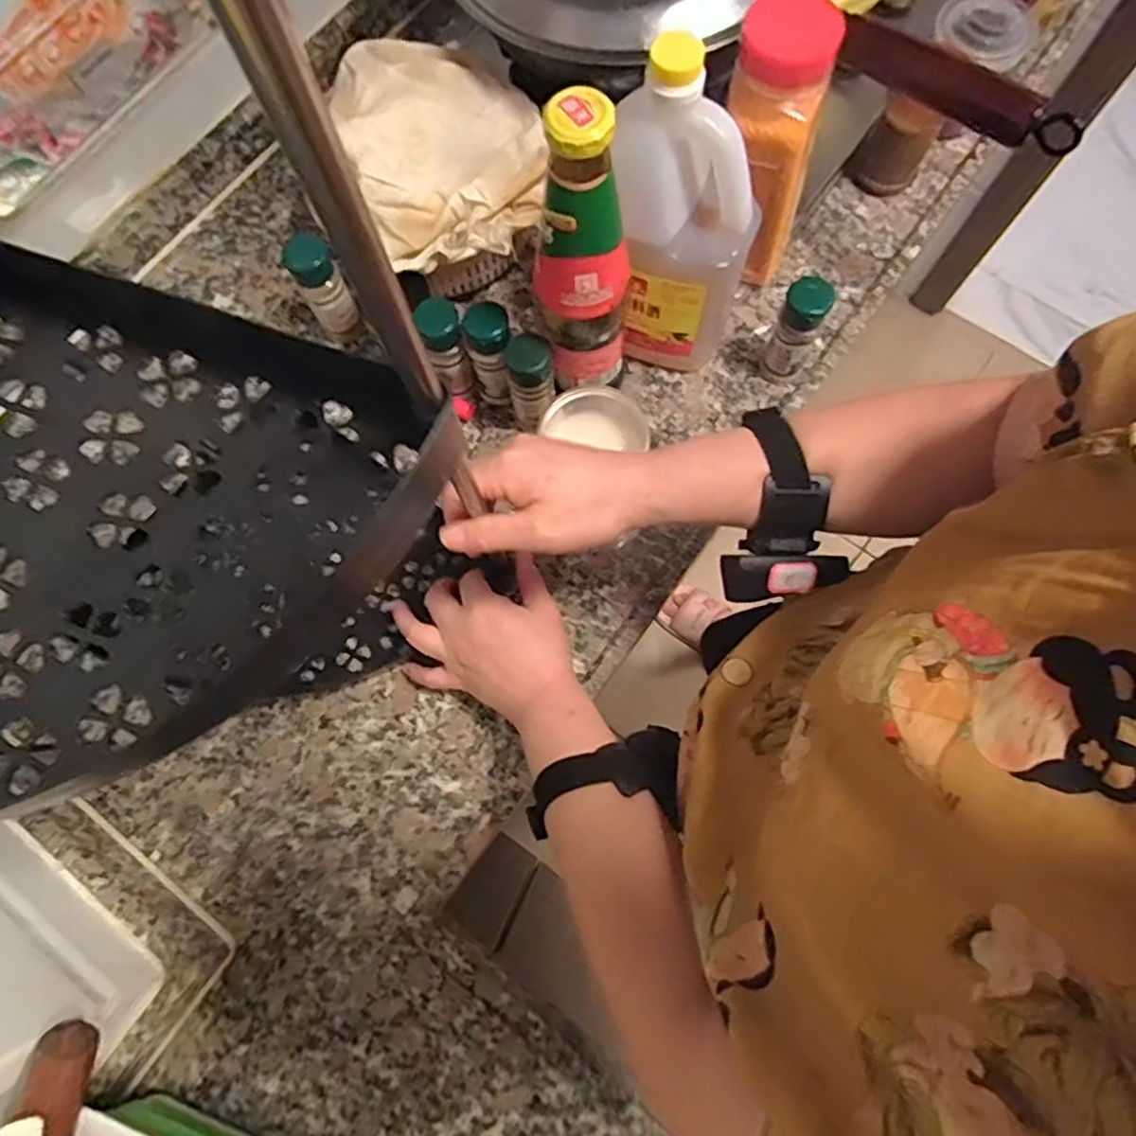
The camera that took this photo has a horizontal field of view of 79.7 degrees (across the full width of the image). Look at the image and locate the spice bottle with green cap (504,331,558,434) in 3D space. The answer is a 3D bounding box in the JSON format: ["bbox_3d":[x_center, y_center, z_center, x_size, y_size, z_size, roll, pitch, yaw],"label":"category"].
[{"bbox_3d":[-0.029,-0.145,0.551,0.034,0.101,0.032,-32,76,-7],"label":"spice bottle with green cap"}]

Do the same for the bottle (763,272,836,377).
[{"bbox_3d":[0.184,-0.190,0.560,0.032,0.104,0.031,23,77,8],"label":"bottle"}]

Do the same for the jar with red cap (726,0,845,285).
[{"bbox_3d":[0.151,-0.319,0.543,0.065,0.217,0.065,0,75,2],"label":"jar with red cap"}]

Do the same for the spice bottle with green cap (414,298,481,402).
[{"bbox_3d":[-0.097,-0.175,0.564,0.032,0.101,0.037,-25,75,-5],"label":"spice bottle with green cap"}]

